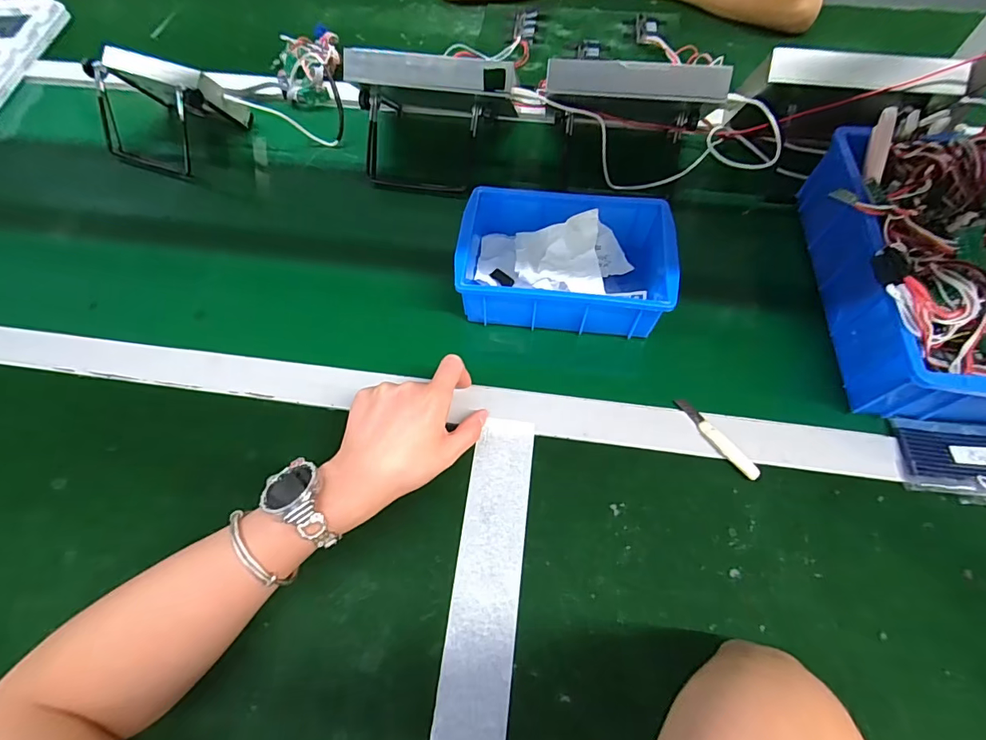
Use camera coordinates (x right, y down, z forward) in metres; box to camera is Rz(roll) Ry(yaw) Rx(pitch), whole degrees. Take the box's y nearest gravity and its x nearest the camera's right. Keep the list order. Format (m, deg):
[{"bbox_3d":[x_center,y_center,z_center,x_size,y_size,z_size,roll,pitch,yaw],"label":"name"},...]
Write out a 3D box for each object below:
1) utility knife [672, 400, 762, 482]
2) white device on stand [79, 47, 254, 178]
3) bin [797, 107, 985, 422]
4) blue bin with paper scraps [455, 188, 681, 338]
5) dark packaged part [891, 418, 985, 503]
[{"bbox_3d":[0.194,0.059,0.396,0.013,0.008,0.087,-32,67,-14],"label":"utility knife"},{"bbox_3d":[-0.416,-0.333,0.569,0.155,0.086,0.131,25,66,13],"label":"white device on stand"},{"bbox_3d":[0.435,-0.093,0.408,0.230,0.116,0.280,2,63,2],"label":"bin"},{"bbox_3d":[0.071,-0.113,0.458,0.202,0.059,0.148,5,63,3],"label":"blue bin with paper scraps"},{"bbox_3d":[0.402,0.073,0.376,0.116,0.024,0.066,5,63,4],"label":"dark packaged part"}]

